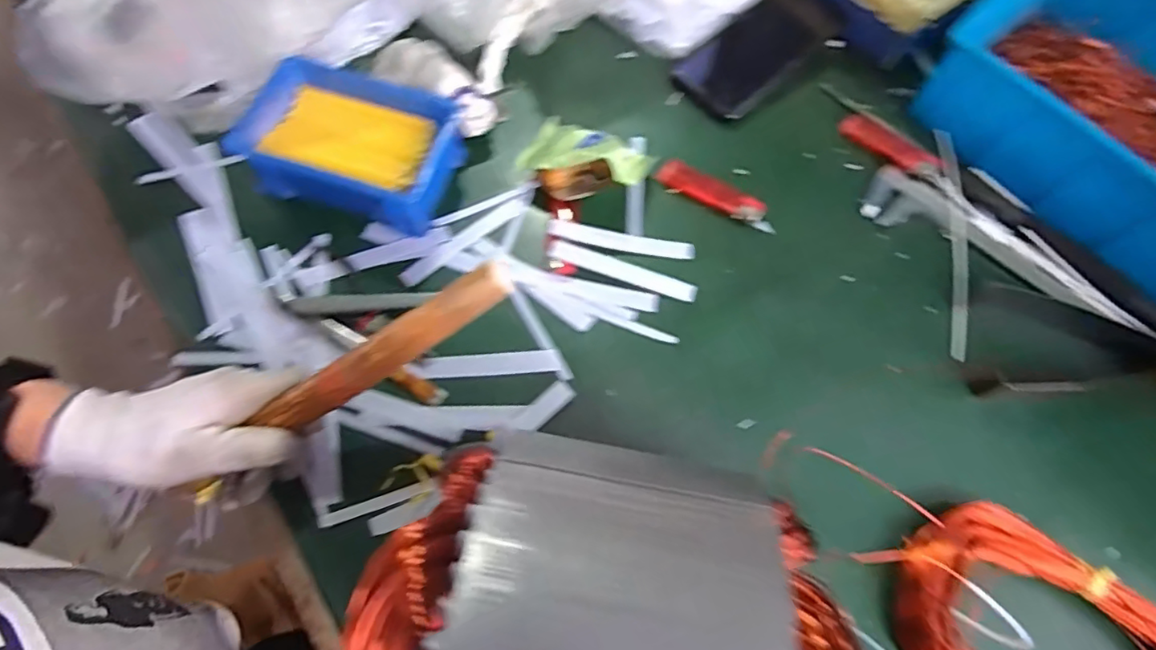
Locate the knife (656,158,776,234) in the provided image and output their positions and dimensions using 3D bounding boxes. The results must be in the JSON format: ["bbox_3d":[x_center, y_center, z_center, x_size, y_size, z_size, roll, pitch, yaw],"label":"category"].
[{"bbox_3d":[0.111,-0.104,0.466,0.100,0.016,0.022,27,69,8],"label":"knife"}]

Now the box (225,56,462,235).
[{"bbox_3d":[-0.171,-0.136,0.439,0.150,0.050,0.106,21,68,6],"label":"box"}]

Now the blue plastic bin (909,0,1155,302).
[{"bbox_3d":[0.447,-0.162,0.468,0.211,0.079,0.293,-32,73,-14],"label":"blue plastic bin"}]

